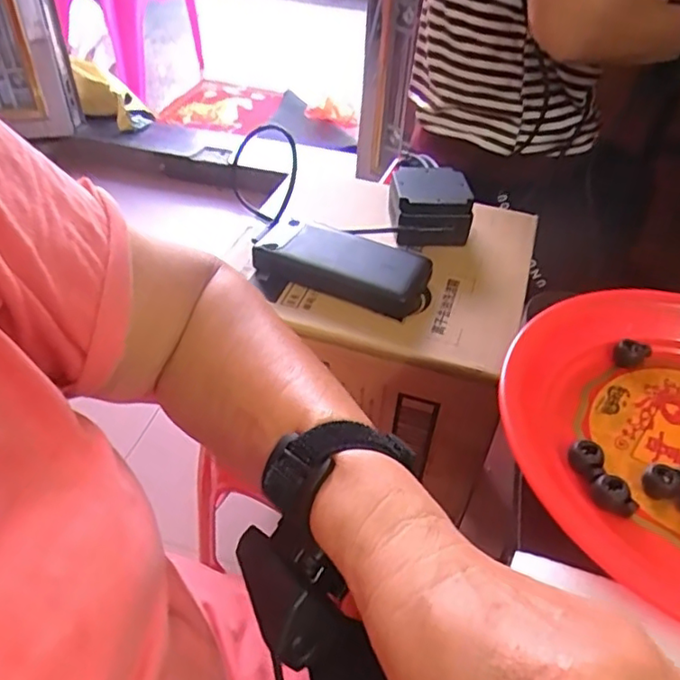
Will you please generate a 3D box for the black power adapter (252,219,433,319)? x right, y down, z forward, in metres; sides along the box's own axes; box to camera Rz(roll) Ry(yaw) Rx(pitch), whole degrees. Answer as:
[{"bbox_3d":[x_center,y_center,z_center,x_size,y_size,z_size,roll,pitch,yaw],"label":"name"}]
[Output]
[{"bbox_3d":[0.003,-0.069,0.565,0.159,0.034,0.071,16,45,14],"label":"black power adapter"}]

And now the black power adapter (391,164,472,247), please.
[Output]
[{"bbox_3d":[0.090,-0.138,0.607,0.079,0.049,0.096,4,43,2],"label":"black power adapter"}]

